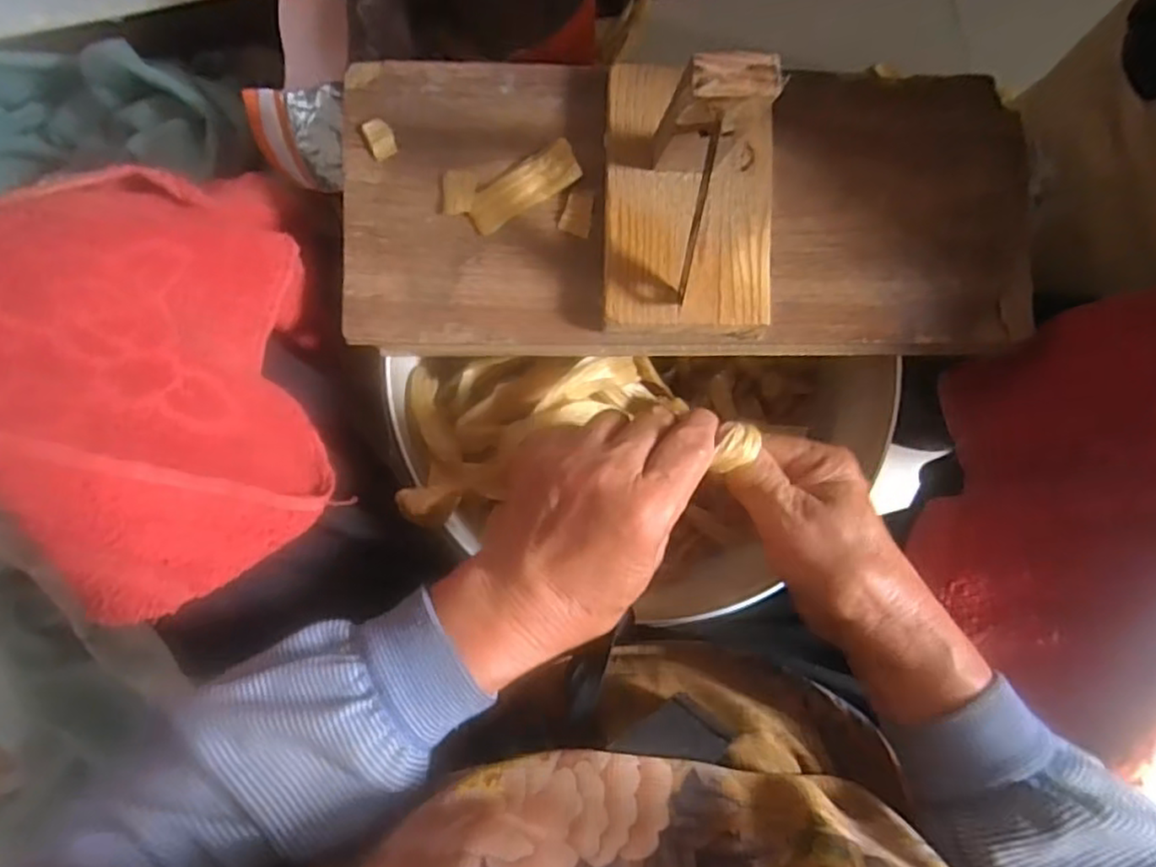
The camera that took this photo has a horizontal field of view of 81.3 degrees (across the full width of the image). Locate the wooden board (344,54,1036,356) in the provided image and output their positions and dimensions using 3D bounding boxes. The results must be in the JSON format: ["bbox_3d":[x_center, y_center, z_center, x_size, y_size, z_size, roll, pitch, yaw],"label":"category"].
[{"bbox_3d":[0.065,-0.126,0.373,0.380,0.029,0.157,0,88,-3],"label":"wooden board"}]

